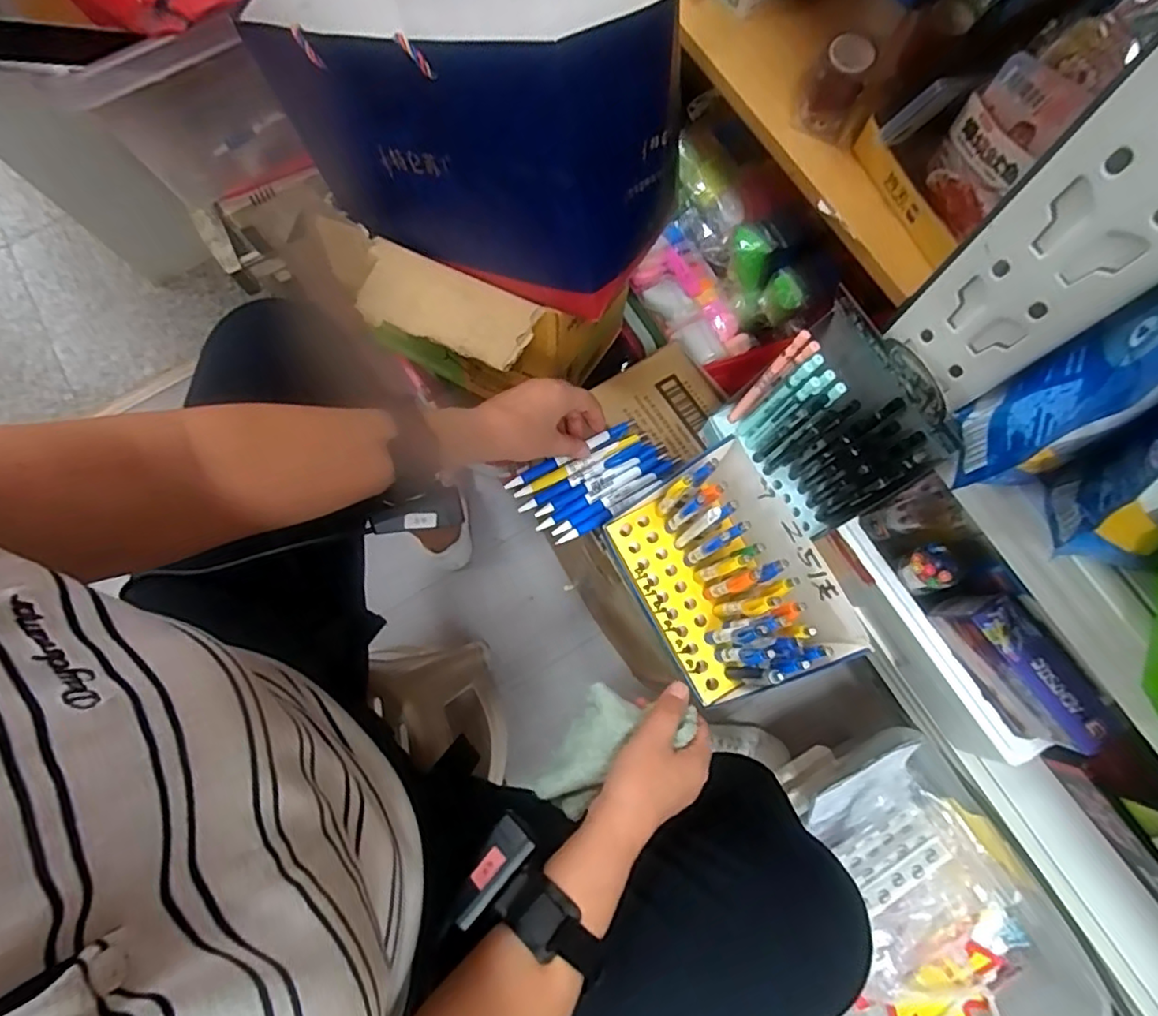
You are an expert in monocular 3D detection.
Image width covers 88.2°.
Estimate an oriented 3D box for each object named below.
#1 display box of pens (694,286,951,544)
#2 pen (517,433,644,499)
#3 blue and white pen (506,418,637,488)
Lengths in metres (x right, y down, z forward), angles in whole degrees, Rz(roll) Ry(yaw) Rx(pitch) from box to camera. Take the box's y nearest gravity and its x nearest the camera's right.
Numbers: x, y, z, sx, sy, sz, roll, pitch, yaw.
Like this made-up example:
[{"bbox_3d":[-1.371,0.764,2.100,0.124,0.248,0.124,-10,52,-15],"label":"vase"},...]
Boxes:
[{"bbox_3d":[0.200,-0.064,0.491,0.097,0.138,0.144,-32,79,-5],"label":"display box of pens"},{"bbox_3d":[0.002,-0.042,0.583,0.138,0.007,0.012,-26,78,-4],"label":"pen"},{"bbox_3d":[-0.007,-0.052,0.573,0.141,0.011,0.011,-27,78,-7],"label":"blue and white pen"}]

